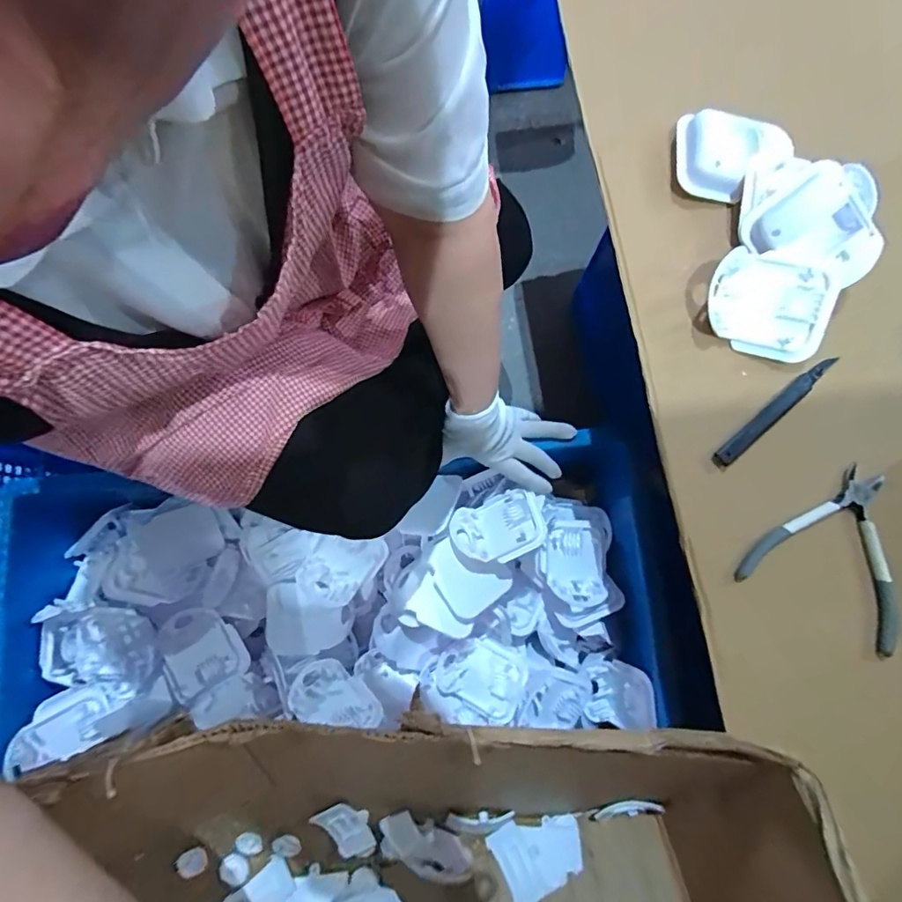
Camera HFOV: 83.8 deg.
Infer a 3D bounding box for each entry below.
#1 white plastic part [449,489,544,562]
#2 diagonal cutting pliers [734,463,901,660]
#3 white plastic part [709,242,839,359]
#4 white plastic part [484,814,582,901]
[{"bbox_3d":[0.058,0.089,0.602,0.107,0.026,0.084,-31,49,9],"label":"white plastic part"},{"bbox_3d":[0.329,0.080,0.421,0.126,0.021,0.134,27,80,7],"label":"diagonal cutting pliers"},{"bbox_3d":[0.284,-0.132,0.449,0.098,0.025,0.087,26,101,16],"label":"white plastic part"},{"bbox_3d":[0.086,0.391,0.491,0.084,0.007,0.062,-26,55,-8],"label":"white plastic part"}]

